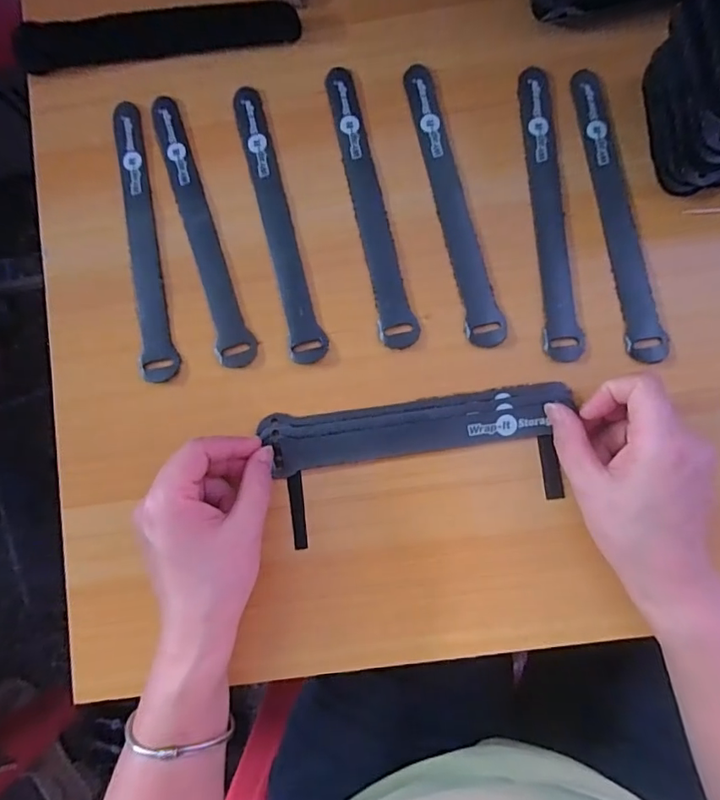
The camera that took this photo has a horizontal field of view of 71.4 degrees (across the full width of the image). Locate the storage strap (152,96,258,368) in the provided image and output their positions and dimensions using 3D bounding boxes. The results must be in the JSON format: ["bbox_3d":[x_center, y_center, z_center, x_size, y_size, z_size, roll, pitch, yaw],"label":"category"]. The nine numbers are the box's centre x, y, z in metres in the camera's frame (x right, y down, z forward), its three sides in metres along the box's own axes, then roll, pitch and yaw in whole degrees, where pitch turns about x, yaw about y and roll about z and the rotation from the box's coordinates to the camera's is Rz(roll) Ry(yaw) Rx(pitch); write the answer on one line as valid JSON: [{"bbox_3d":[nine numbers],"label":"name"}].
[{"bbox_3d":[-0.111,-0.122,0.352,0.025,0.005,0.207,-17,82,0],"label":"storage strap"}]

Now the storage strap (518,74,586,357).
[{"bbox_3d":[0.127,-0.129,0.337,0.023,0.004,0.206,-3,82,2],"label":"storage strap"}]

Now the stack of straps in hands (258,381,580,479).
[{"bbox_3d":[0.037,0.016,0.321,0.192,0.010,0.035,-9,82,3],"label":"stack of straps in hands"}]

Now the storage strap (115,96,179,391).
[{"bbox_3d":[-0.151,-0.114,0.350,0.024,0.006,0.206,-10,82,1],"label":"storage strap"}]

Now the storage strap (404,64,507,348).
[{"bbox_3d":[0.063,-0.137,0.341,0.022,0.004,0.206,-13,82,1],"label":"storage strap"}]

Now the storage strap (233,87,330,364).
[{"bbox_3d":[-0.057,-0.126,0.346,0.023,0.004,0.207,-14,82,1],"label":"storage strap"}]

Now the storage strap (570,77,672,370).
[{"bbox_3d":[0.173,-0.126,0.336,0.024,0.005,0.206,-7,82,2],"label":"storage strap"}]

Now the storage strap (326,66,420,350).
[{"bbox_3d":[0.007,-0.137,0.344,0.024,0.004,0.208,-12,82,1],"label":"storage strap"}]

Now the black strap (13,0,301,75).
[{"bbox_3d":[-0.146,-0.266,0.361,0.200,0.009,0.033,-7,82,2],"label":"black strap"}]

